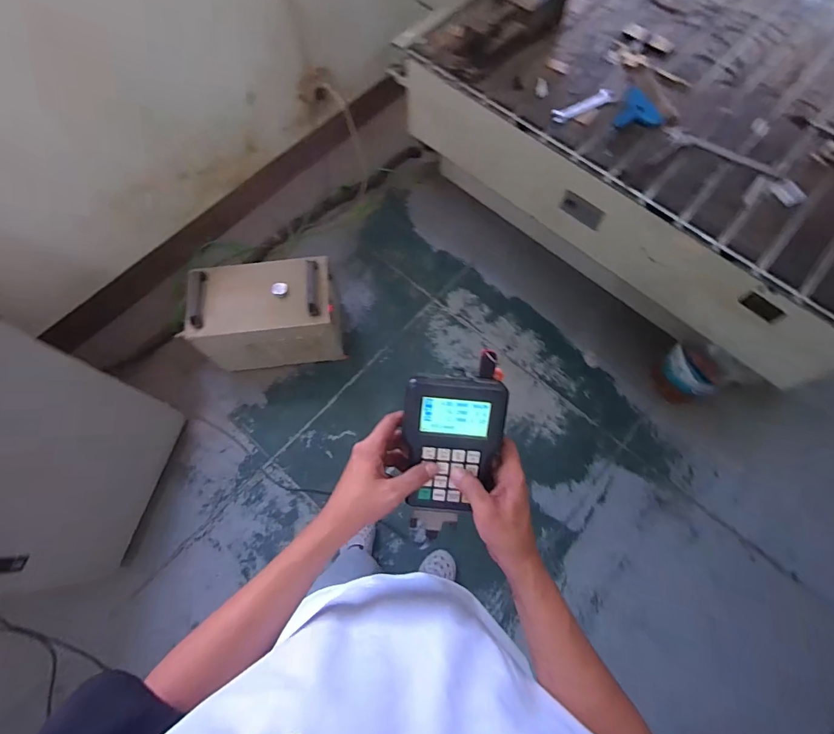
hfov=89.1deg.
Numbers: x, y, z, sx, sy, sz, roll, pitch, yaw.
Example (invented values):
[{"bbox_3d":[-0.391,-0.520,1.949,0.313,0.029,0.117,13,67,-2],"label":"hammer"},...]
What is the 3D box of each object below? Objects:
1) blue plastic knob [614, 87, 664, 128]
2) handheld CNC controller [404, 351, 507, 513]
[{"bbox_3d":[0.598,-0.676,1.125,0.119,0.024,0.156,26,71,10],"label":"blue plastic knob"},{"bbox_3d":[0.042,0.072,0.467,0.109,0.035,0.160,-7,100,0],"label":"handheld CNC controller"}]

